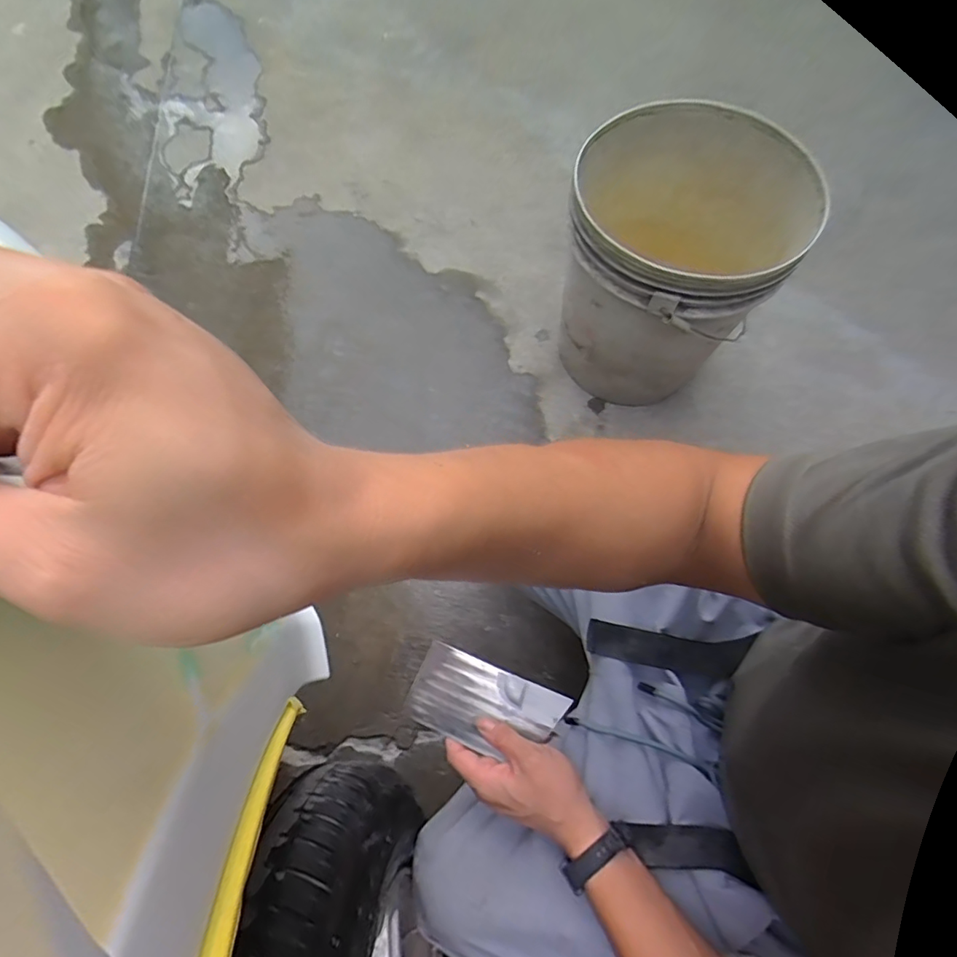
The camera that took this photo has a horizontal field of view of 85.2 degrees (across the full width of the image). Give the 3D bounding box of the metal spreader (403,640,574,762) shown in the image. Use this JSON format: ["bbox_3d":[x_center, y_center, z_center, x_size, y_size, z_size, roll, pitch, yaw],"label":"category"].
[{"bbox_3d":[0.004,0.214,0.492,0.142,0.005,0.072,18,63,19],"label":"metal spreader"}]

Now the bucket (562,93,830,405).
[{"bbox_3d":[0.293,-0.331,0.836,0.304,0.390,0.311,0,75,1],"label":"bucket"}]

